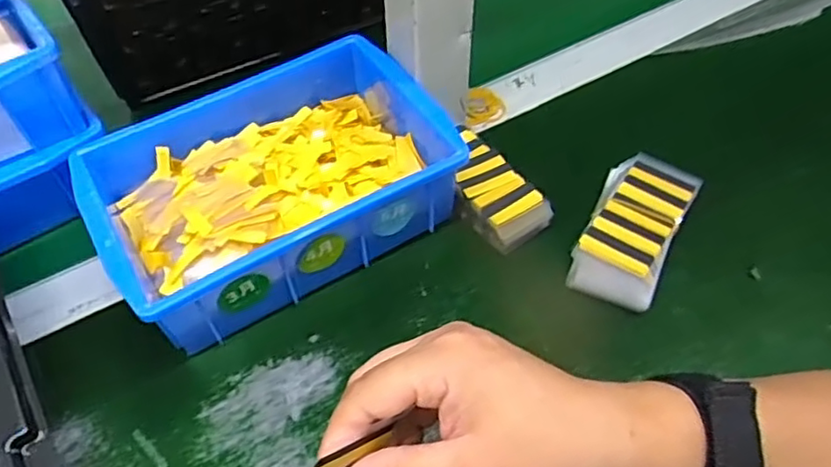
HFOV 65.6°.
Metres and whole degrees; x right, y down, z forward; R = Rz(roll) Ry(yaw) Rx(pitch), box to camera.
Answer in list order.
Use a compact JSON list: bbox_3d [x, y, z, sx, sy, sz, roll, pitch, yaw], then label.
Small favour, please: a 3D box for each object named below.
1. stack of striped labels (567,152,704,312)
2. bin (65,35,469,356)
[{"bbox_3d":[0.129,-0.002,0.384,0.049,0.026,0.101,21,55,17],"label":"stack of striped labels"},{"bbox_3d":[-0.086,-0.030,0.392,0.199,0.066,0.141,-27,56,-19],"label":"bin"}]

